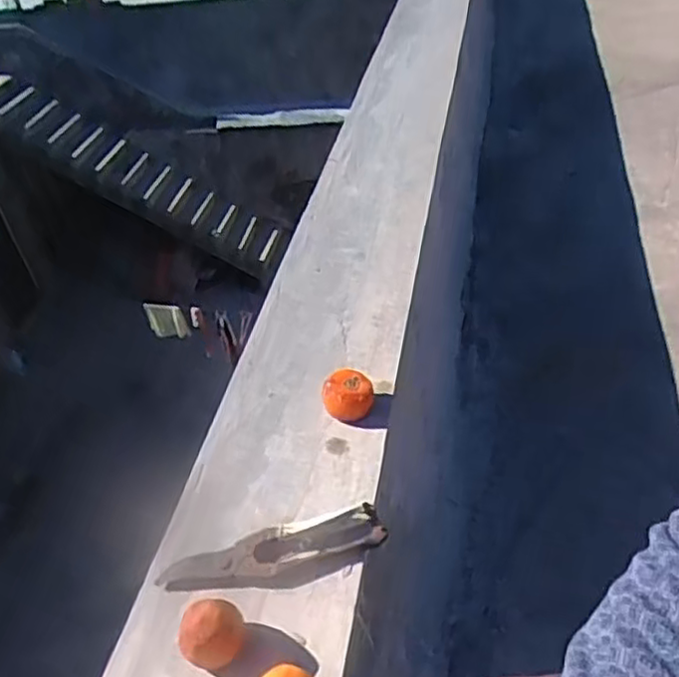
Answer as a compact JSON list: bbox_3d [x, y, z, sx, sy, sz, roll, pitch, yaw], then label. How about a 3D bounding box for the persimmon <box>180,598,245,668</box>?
[{"bbox_3d":[-0.099,0.230,0.547,0.050,0.050,0.042,-7,39,2],"label":"persimmon"}]

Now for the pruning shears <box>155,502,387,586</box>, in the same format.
[{"bbox_3d":[-0.059,0.185,0.616,0.195,0.020,0.041,-14,39,-7],"label":"pruning shears"}]

